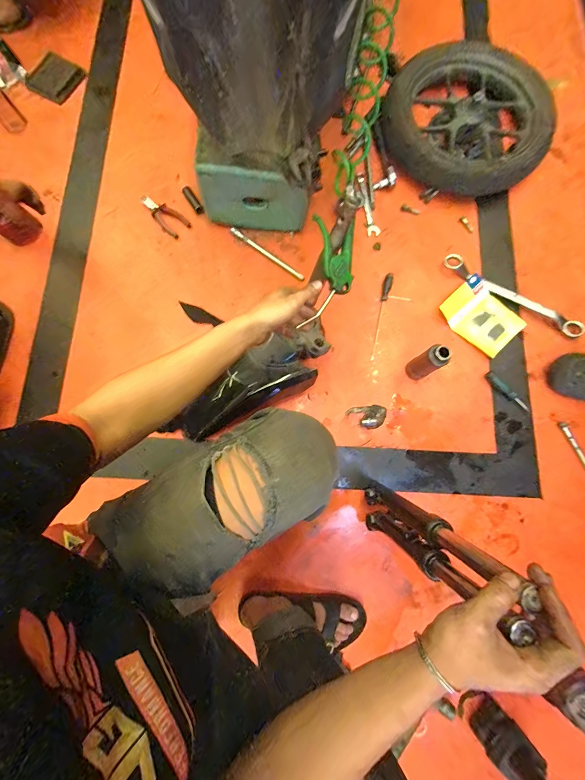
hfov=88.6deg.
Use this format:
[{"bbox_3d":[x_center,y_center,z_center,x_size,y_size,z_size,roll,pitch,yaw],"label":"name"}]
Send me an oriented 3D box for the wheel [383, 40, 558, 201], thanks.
[{"bbox_3d":[0.507,-0.780,0.866,0.415,0.080,0.450,0,79,-1],"label":"wheel"}]

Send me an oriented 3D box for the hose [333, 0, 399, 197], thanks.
[{"bbox_3d":[0.168,-0.737,0.570,0.061,0.127,0.789,11,80,1],"label":"hose"}]

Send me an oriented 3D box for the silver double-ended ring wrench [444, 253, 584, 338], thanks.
[{"bbox_3d":[0.604,-0.261,0.814,0.408,0.034,0.051,31,80,5],"label":"silver double-ended ring wrench"}]

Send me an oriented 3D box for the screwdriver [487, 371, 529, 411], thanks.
[{"bbox_3d":[0.543,0.006,0.759,0.022,0.018,0.127,-38,82,-8],"label":"screwdriver"}]

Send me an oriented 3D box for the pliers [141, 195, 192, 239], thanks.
[{"bbox_3d":[-0.361,-0.489,0.843,0.154,0.022,0.060,40,81,6],"label":"pliers"}]

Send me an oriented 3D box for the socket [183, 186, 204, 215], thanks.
[{"bbox_3d":[-0.280,-0.534,0.849,0.023,0.018,0.095,-33,81,-7],"label":"socket"}]

